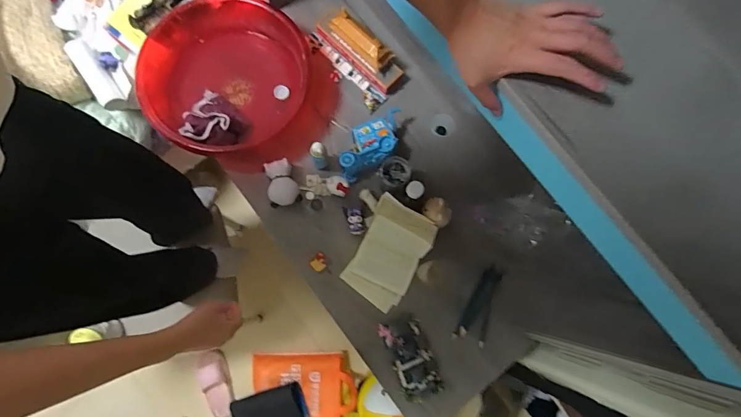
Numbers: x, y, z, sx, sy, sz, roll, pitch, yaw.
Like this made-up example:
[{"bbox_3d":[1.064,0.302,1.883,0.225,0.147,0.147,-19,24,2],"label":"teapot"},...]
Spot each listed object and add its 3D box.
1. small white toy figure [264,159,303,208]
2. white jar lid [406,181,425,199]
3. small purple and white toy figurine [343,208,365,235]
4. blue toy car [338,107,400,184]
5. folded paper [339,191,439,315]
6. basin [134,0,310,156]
[{"bbox_3d":[-0.188,-0.052,0.838,0.066,0.055,0.095,-14,80,-6],"label":"small white toy figure"},{"bbox_3d":[0.085,-0.035,0.748,0.033,0.007,0.033,2,101,13],"label":"white jar lid"},{"bbox_3d":[-0.033,0.025,0.848,0.035,0.030,0.064,-14,80,-6],"label":"small purple and white toy figurine"},{"bbox_3d":[0.002,-0.143,0.862,0.175,0.069,0.091,-32,83,-9],"label":"blue toy car"},{"bbox_3d":[0.037,0.097,0.811,0.137,0.088,0.204,28,79,2],"label":"folded paper"},{"bbox_3d":[-0.352,-0.305,0.864,0.369,0.111,0.340,1,79,-3],"label":"basin"}]

